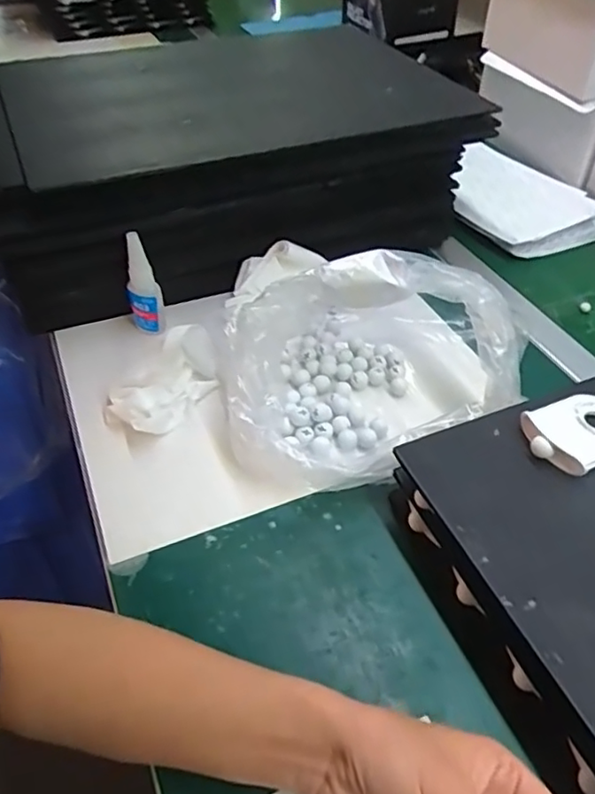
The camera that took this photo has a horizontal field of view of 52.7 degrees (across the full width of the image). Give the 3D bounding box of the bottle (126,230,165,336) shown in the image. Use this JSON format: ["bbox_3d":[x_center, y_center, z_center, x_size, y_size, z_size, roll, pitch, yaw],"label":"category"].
[{"bbox_3d":[-0.150,-0.106,0.578,0.030,0.109,0.022,-7,45,-6],"label":"bottle"}]

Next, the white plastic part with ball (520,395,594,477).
[{"bbox_3d":[0.209,0.024,0.442,0.087,0.016,0.057,-22,49,-20],"label":"white plastic part with ball"}]

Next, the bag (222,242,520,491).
[{"bbox_3d":[0.061,-0.041,0.526,0.237,0.138,0.225,-5,45,-5],"label":"bag"}]

